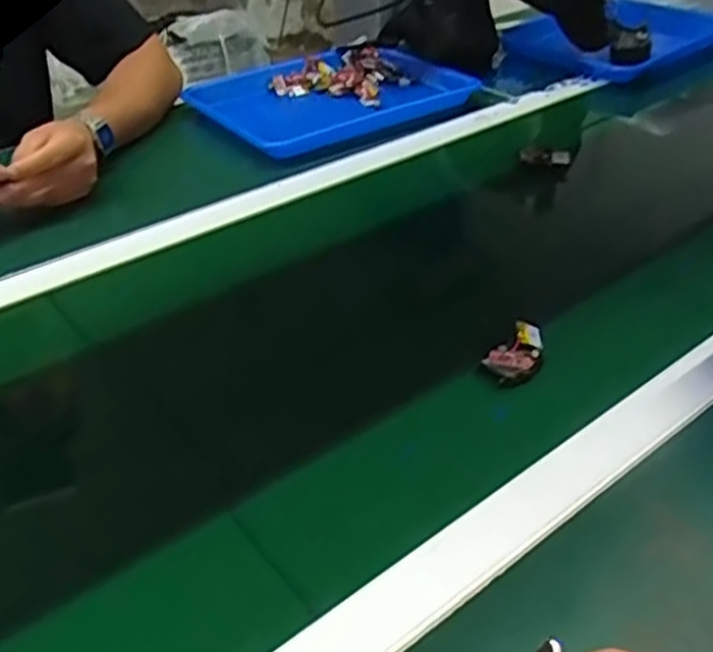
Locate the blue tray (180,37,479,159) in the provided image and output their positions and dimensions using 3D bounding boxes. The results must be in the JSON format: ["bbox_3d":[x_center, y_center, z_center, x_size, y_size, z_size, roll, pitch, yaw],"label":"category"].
[{"bbox_3d":[-0.047,-0.310,1.009,0.339,0.045,0.269,-27,42,-28],"label":"blue tray"}]

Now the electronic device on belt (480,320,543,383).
[{"bbox_3d":[0.124,0.020,0.559,0.037,0.014,0.061,28,49,26],"label":"electronic device on belt"}]

